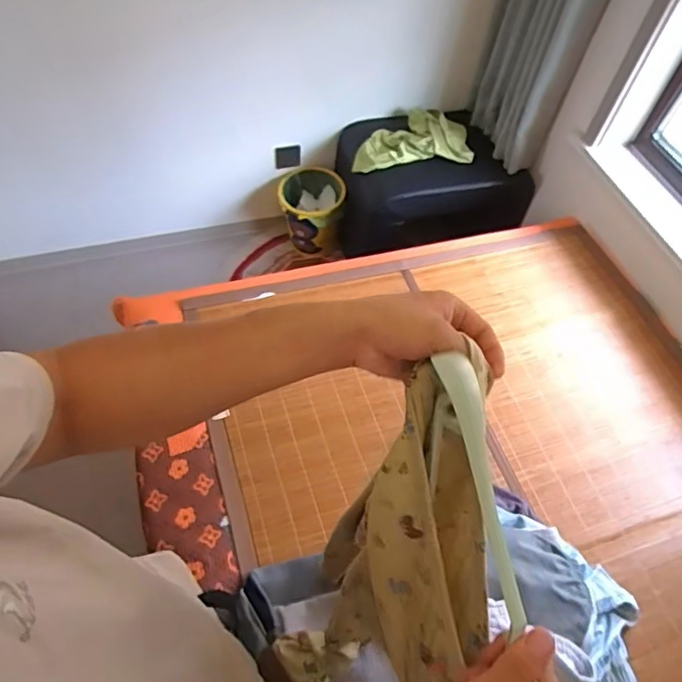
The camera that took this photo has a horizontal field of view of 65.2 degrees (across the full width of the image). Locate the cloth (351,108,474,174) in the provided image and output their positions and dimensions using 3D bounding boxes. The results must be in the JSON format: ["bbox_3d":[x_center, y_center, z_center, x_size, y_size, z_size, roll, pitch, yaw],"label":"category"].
[{"bbox_3d":[0.239,-0.678,1.791,0.430,0.067,0.246,-7,57,-10],"label":"cloth"}]

